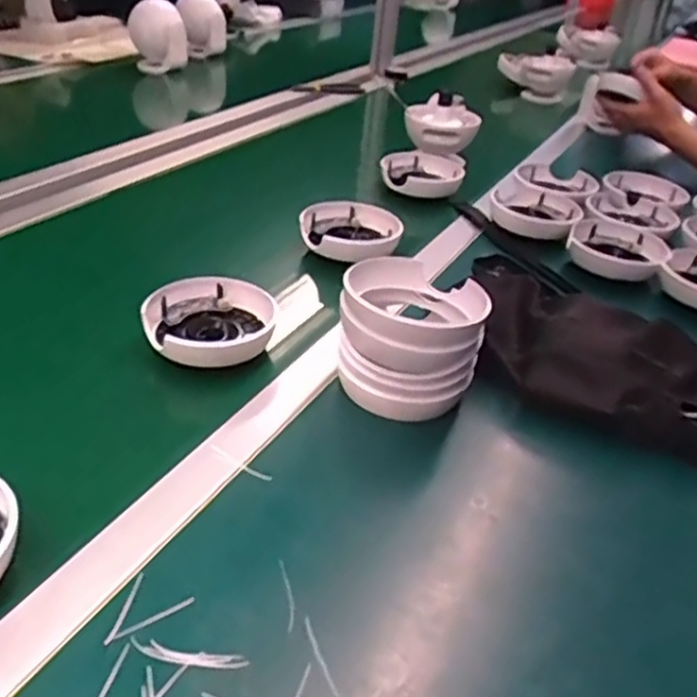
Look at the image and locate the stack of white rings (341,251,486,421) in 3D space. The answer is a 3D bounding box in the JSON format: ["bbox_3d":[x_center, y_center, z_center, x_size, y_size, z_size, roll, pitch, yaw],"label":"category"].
[{"bbox_3d":[0.051,-0.008,0.598,0.114,0.100,0.122,8,33,1],"label":"stack of white rings"}]

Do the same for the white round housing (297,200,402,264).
[{"bbox_3d":[0.004,-0.136,0.818,0.109,0.029,0.120,-2,34,-14],"label":"white round housing"}]

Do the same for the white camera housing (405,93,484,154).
[{"bbox_3d":[0.149,-0.356,1.112,0.115,0.079,0.054,20,35,19],"label":"white camera housing"}]

